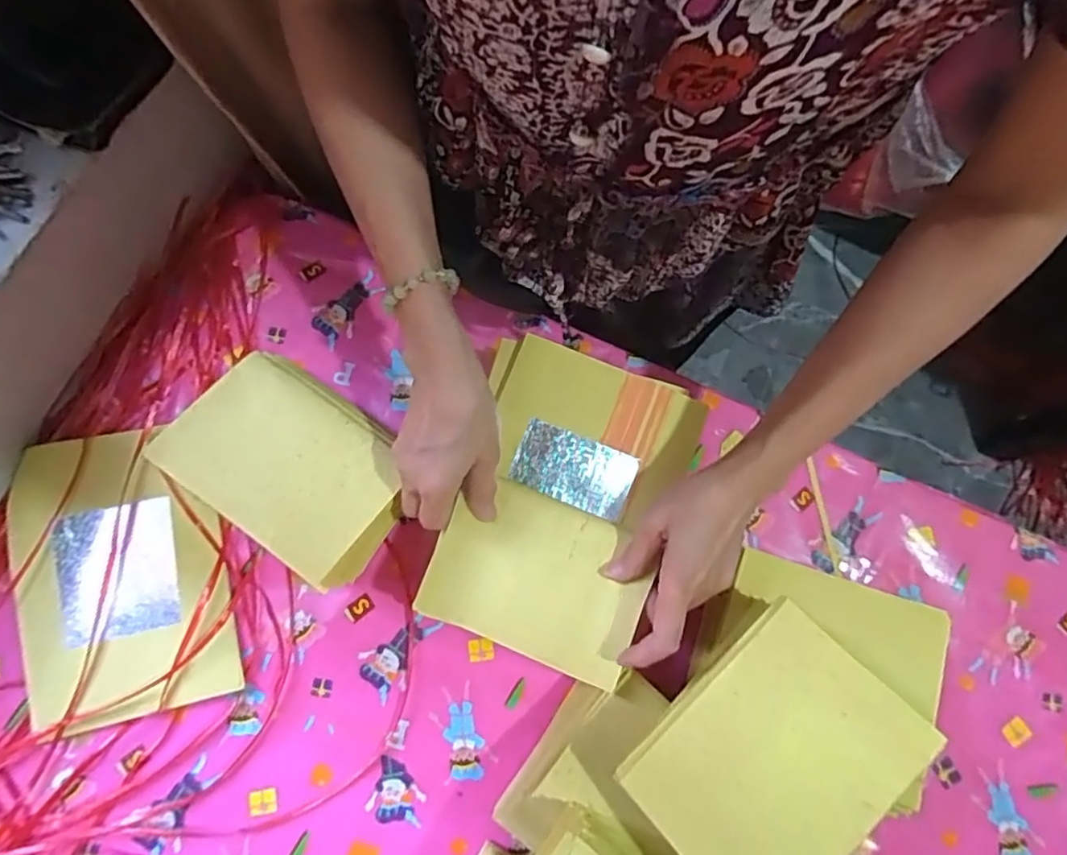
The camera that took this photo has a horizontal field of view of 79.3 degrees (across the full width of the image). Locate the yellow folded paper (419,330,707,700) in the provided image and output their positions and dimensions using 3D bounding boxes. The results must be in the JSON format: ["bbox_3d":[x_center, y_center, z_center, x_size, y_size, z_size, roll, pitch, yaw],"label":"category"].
[{"bbox_3d":[0.022,0.056,0.496,0.164,0.020,0.231,20,76,4],"label":"yellow folded paper"}]

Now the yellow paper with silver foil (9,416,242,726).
[{"bbox_3d":[-0.350,0.121,0.544,0.167,0.026,0.233,-11,83,-8],"label":"yellow paper with silver foil"}]

